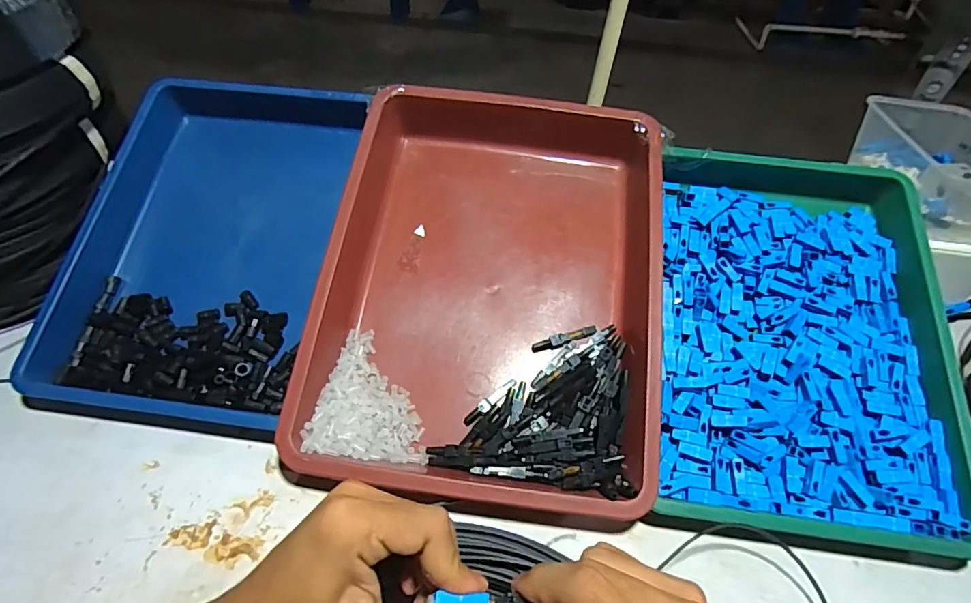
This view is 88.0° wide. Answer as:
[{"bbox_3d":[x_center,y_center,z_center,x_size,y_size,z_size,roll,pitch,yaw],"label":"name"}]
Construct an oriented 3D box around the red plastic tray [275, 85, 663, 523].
[{"bbox_3d":[0.007,-0.025,0.427,0.266,0.061,0.353,7,67,4],"label":"red plastic tray"}]

